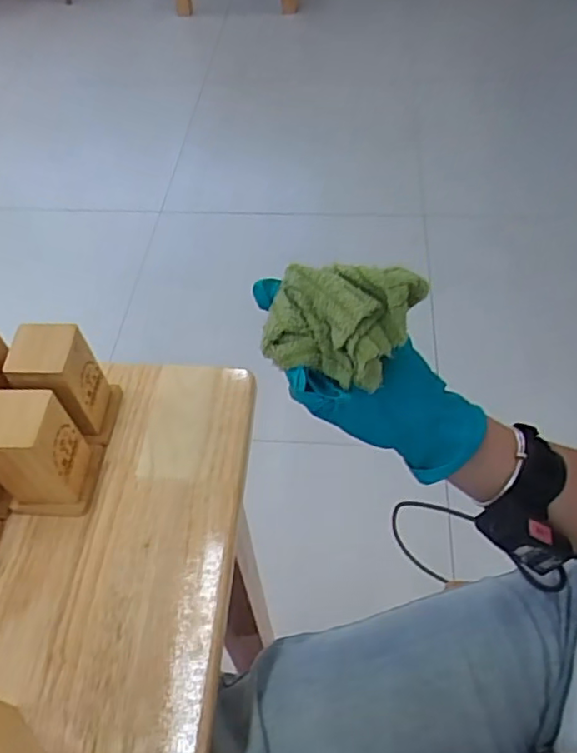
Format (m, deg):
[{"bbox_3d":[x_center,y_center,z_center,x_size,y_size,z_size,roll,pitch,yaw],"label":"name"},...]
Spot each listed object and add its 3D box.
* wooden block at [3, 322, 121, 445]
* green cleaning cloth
[{"bbox_3d":[-0.160,0.005,0.435,0.048,0.086,0.050,4,54,5],"label":"wooden block"},{"bbox_3d":[0.030,-0.037,0.344,0.082,0.058,0.055,16,56,13],"label":"green cleaning cloth"}]

